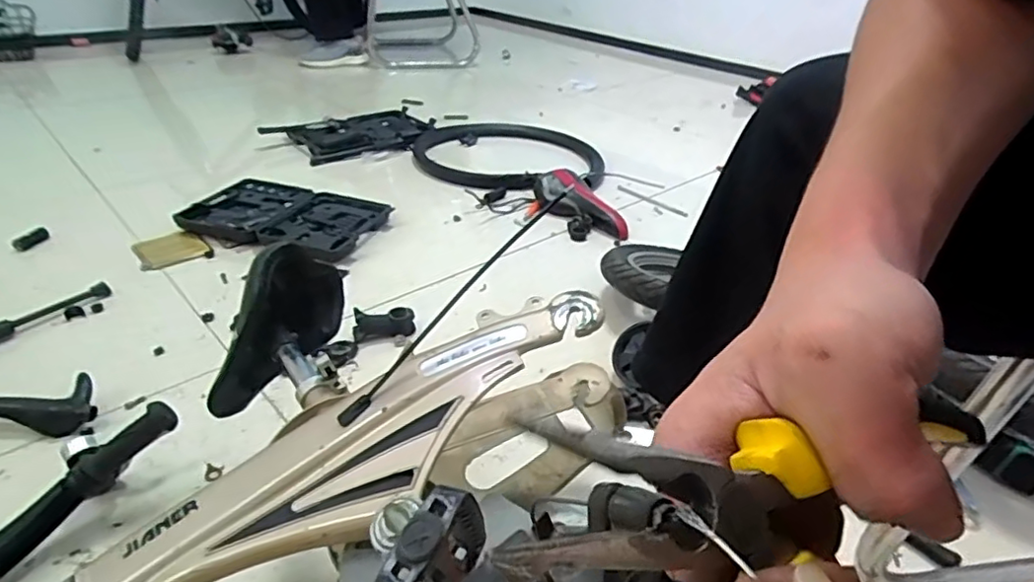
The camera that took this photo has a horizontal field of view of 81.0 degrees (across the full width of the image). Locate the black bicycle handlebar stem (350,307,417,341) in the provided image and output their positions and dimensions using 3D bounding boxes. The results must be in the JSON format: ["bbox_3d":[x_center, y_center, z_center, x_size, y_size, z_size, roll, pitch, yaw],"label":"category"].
[{"bbox_3d":[-0.218,0.051,0.988,0.097,0.049,0.027,-7,-1,-18],"label":"black bicycle handlebar stem"}]

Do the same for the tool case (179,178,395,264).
[{"bbox_3d":[-0.490,-0.161,1.288,0.387,0.038,0.256,10,33,9],"label":"tool case"}]

